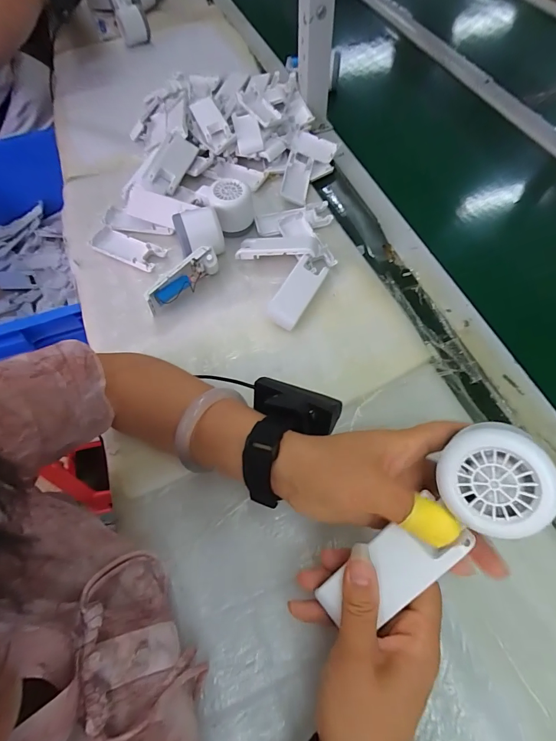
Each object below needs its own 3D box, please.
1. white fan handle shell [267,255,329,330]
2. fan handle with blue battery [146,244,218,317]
[{"bbox_3d":[0.022,-0.093,0.425,0.039,0.015,0.094,27,65,16],"label":"white fan handle shell"},{"bbox_3d":[-0.113,-0.107,0.436,0.025,0.043,0.101,34,67,19],"label":"fan handle with blue battery"}]

